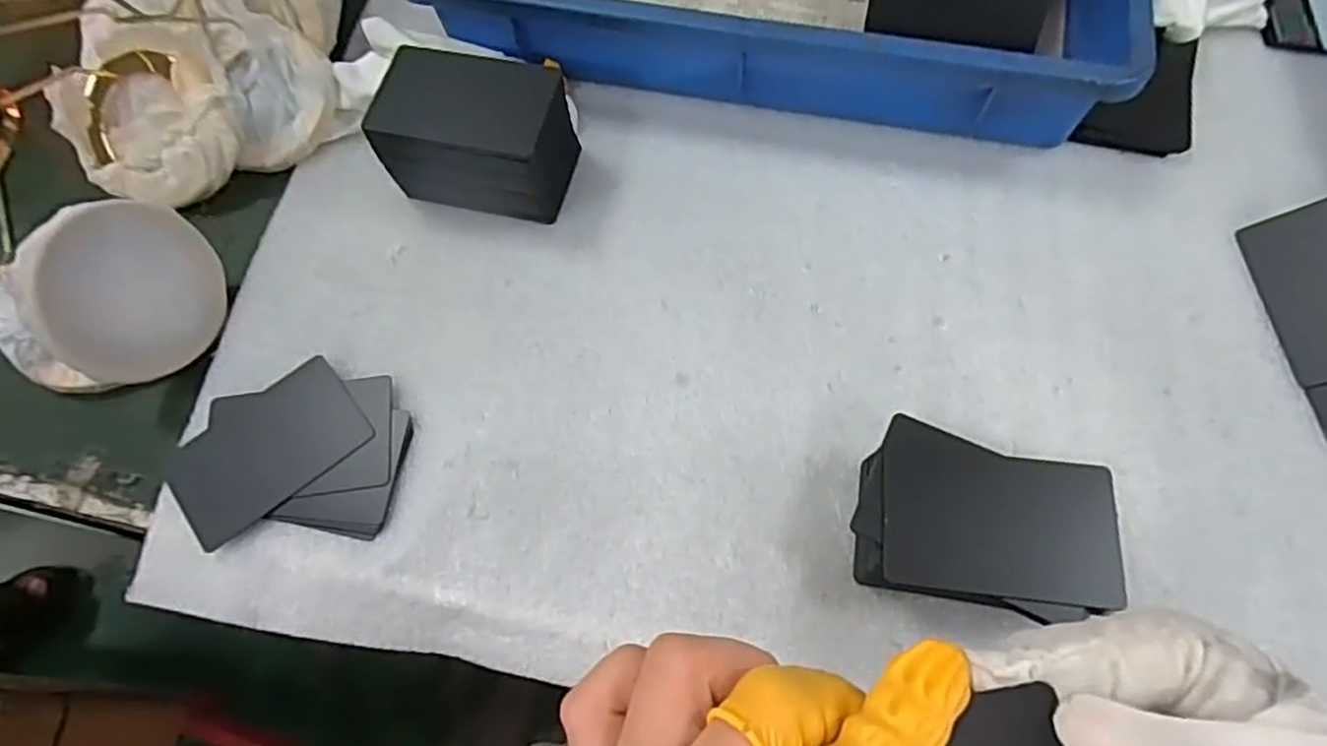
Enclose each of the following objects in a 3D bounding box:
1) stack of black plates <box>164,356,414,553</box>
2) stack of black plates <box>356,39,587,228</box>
[{"bbox_3d":[-0.170,0.036,0.326,0.103,0.006,0.079,-5,67,1],"label":"stack of black plates"},{"bbox_3d":[-0.091,-0.121,0.357,0.085,0.065,0.060,15,69,9],"label":"stack of black plates"}]

